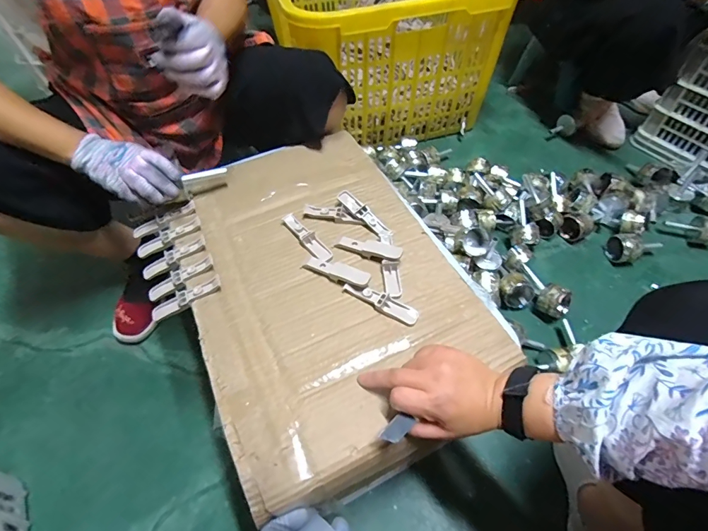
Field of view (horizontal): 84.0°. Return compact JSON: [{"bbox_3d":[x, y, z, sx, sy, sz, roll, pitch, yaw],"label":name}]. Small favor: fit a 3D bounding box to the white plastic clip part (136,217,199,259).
[{"bbox_3d":[-0.271,-0.043,0.573,0.099,0.016,0.026,-29,57,-2],"label":"white plastic clip part"}]

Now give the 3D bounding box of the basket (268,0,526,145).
[{"bbox_3d":[0.048,-0.769,1.201,0.606,0.357,0.857,-14,55,-8],"label":"basket"}]

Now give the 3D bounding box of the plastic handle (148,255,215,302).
[{"bbox_3d":[-0.235,0.015,0.533,0.097,0.011,0.024,-30,57,-2],"label":"plastic handle"}]

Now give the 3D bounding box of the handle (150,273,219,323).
[{"bbox_3d":[-0.220,0.044,0.513,0.101,0.015,0.022,-28,56,4],"label":"handle"}]

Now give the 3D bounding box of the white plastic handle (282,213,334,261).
[{"bbox_3d":[-0.065,-0.042,0.551,0.022,0.009,0.098,-33,59,-21],"label":"white plastic handle"}]

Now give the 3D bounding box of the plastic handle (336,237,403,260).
[{"bbox_3d":[0.022,-0.022,0.536,0.088,0.018,0.023,16,56,13],"label":"plastic handle"}]

